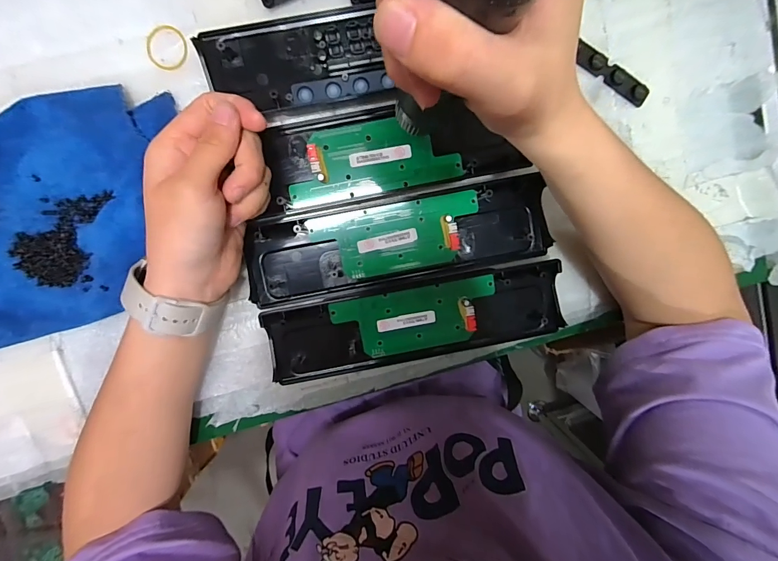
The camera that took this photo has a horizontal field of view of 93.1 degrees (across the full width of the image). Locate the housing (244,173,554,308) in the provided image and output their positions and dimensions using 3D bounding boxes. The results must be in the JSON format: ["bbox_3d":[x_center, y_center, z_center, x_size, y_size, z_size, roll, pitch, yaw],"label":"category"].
[{"bbox_3d":[0.009,-0.033,0.302,0.245,0.016,0.066,-10,98,-3],"label":"housing"}]

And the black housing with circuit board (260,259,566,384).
[{"bbox_3d":[0.024,0.037,0.308,0.243,0.014,0.064,-10,98,-3],"label":"black housing with circuit board"}]

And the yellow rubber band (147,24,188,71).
[{"bbox_3d":[-0.168,-0.176,0.277,0.029,0.004,0.031,-1,97,-4],"label":"yellow rubber band"}]

